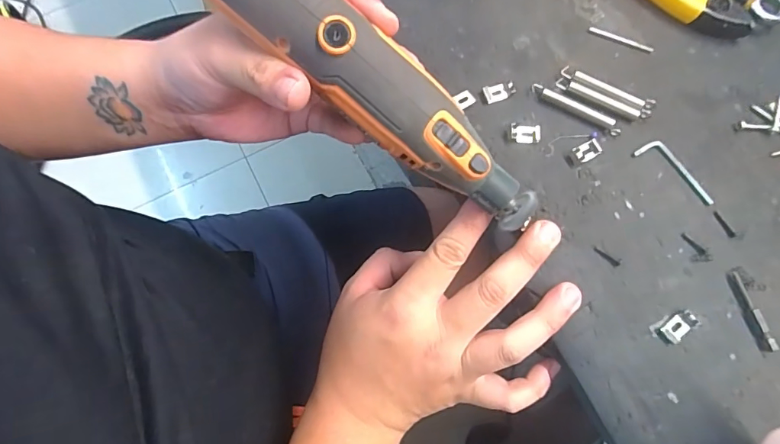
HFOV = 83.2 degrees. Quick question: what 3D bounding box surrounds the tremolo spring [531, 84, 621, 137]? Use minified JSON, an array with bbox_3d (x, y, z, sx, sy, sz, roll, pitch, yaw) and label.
[{"bbox_3d":[0.124,-0.076,0.292,0.063,0.005,0.008,30,80,6],"label":"tremolo spring"}]

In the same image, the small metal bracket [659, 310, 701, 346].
[{"bbox_3d":[0.173,0.063,0.262,0.022,0.006,0.012,-34,80,-7],"label":"small metal bracket"}]

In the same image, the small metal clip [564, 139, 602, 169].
[{"bbox_3d":[0.126,-0.045,0.285,0.023,0.006,0.011,-29,80,-6],"label":"small metal clip"}]

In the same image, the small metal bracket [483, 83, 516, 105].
[{"bbox_3d":[0.073,-0.087,0.295,0.020,0.005,0.011,-10,78,-2],"label":"small metal bracket"}]

